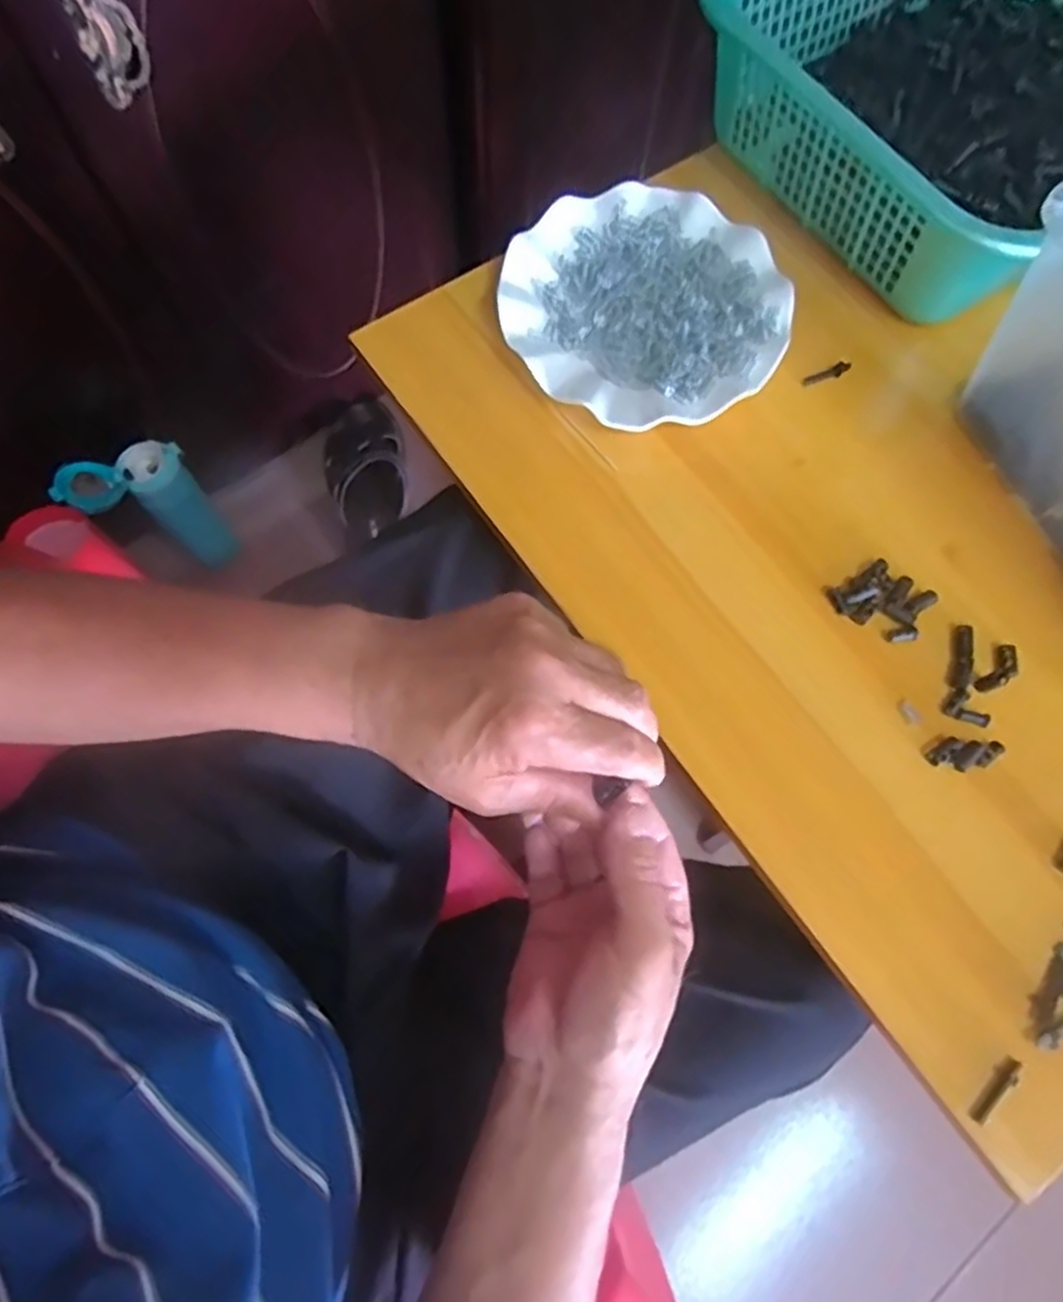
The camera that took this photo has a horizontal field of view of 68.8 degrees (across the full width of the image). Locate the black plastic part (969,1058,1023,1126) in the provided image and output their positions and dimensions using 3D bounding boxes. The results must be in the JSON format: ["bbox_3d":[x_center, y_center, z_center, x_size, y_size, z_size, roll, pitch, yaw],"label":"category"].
[{"bbox_3d":[0.222,0.209,0.368,0.035,0.004,0.009,-41,77,-14],"label":"black plastic part"}]

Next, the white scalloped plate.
[{"bbox_3d":[0.073,-0.223,0.504,0.176,0.021,0.176,1,71,-2],"label":"white scalloped plate"}]

